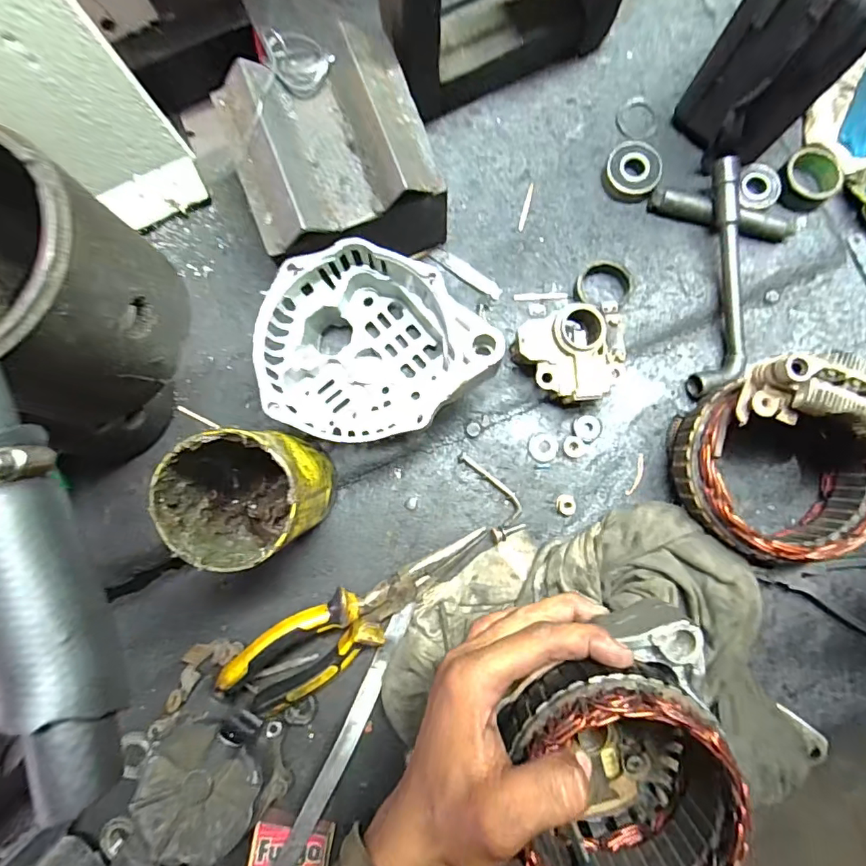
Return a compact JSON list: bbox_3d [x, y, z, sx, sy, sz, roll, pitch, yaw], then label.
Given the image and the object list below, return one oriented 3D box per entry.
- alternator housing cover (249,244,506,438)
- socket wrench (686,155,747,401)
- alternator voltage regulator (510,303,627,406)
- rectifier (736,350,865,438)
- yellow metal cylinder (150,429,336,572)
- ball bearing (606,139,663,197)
[{"bbox_3d":[-0.045,-0.052,0.341,0.127,0.082,0.128,-40,84,-1],"label":"alternator housing cover"},{"bbox_3d":[0.210,-0.106,0.357,0.039,0.034,0.160,5,85,4],"label":"socket wrench"},{"bbox_3d":[0.095,-0.051,0.355,0.066,0.038,0.064,0,85,3],"label":"alternator voltage regulator"},{"bbox_3d":[0.219,-0.019,0.267,0.088,0.042,0.037,10,84,4],"label":"rectifier"},{"bbox_3d":[-0.106,0.039,0.317,0.074,0.121,0.068,0,85,3],"label":"yellow metal cylinder"},{"bbox_3d":[0.148,-0.194,0.377,0.039,0.017,0.037,15,86,4],"label":"ball bearing"}]

